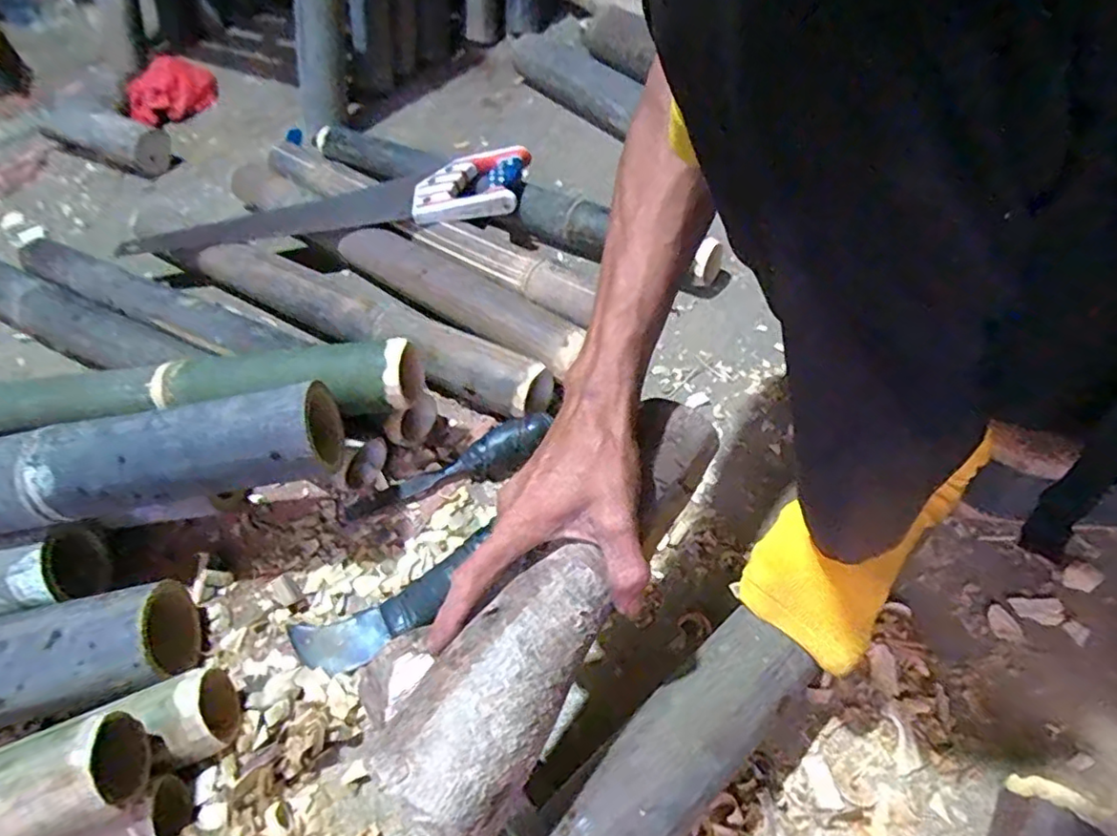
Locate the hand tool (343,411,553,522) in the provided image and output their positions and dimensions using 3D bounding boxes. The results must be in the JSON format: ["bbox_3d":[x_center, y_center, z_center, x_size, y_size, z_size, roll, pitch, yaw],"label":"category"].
[{"bbox_3d":[-0.099,0.045,0.561,0.195,0.039,0.035,-21,51,-11],"label":"hand tool"}]

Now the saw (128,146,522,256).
[{"bbox_3d":[-0.303,-0.271,0.791,0.531,0.052,0.117,-7,50,0],"label":"saw"}]

